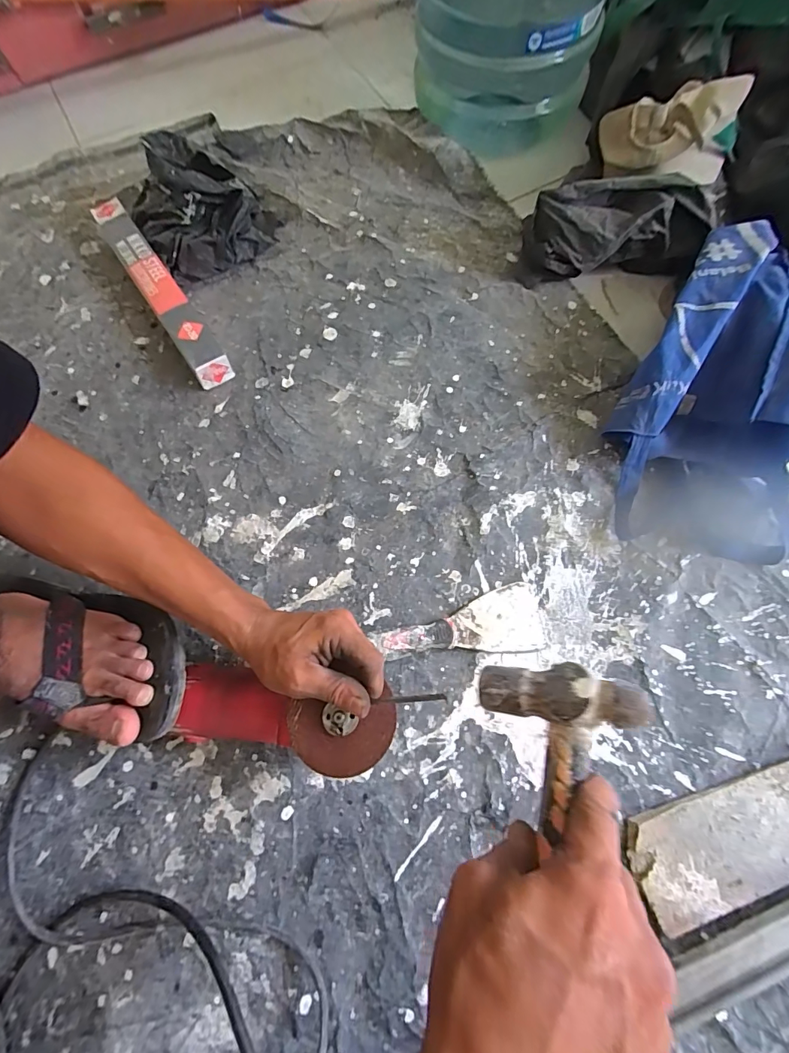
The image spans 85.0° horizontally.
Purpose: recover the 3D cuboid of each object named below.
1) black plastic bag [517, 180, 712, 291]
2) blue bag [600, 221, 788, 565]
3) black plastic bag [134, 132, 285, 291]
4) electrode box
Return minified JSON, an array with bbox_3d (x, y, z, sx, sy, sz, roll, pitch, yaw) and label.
[{"bbox_3d":[0.294,-0.393,0.565,0.244,0.097,0.095,-5,71,0],"label":"black plastic bag"},{"bbox_3d":[0.368,-0.176,0.483,0.199,0.107,0.403,15,72,7],"label":"blue bag"},{"bbox_3d":[-0.269,-0.440,0.590,0.189,0.118,0.148,-17,71,-4],"label":"black plastic bag"},{"bbox_3d":[-0.321,-0.324,0.589,0.046,0.048,0.337,-33,73,-9],"label":"electrode box"}]

